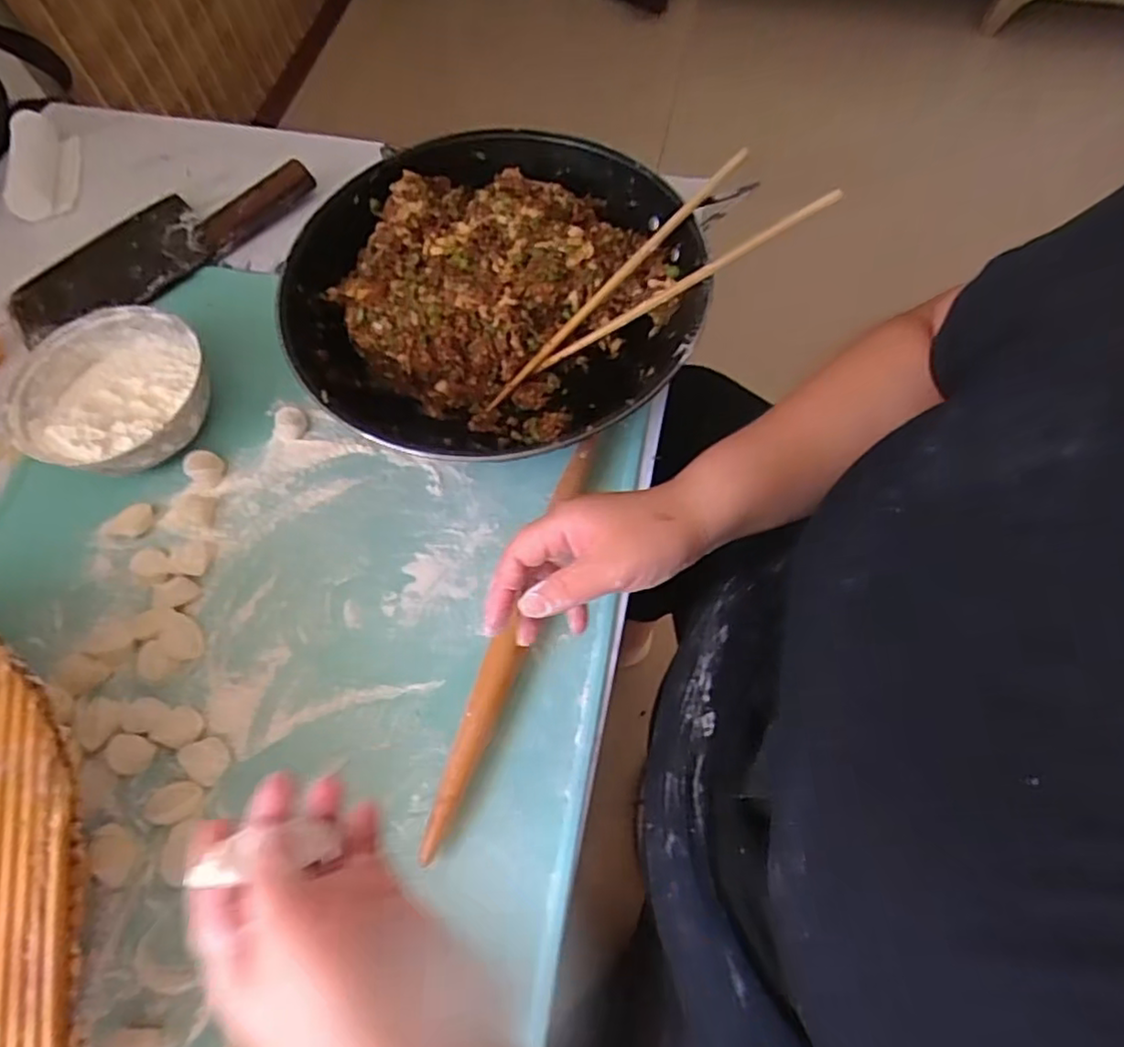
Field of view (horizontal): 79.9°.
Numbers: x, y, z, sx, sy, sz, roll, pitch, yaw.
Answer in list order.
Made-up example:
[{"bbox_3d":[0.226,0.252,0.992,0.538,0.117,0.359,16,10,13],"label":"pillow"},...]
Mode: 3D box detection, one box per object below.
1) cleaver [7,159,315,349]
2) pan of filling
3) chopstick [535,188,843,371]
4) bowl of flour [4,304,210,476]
[{"bbox_3d":[-0.382,-0.270,0.633,0.292,0.034,0.114,-39,69,-16],"label":"cleaver"},{"bbox_3d":[-0.051,-0.166,0.535,0.302,0.096,0.307,-1,65,1],"label":"pan of filling"},{"bbox_3d":[0.082,-0.172,0.489,0.239,0.012,0.011,-24,62,26],"label":"chopstick"},{"bbox_3d":[-0.351,-0.100,0.532,0.141,0.054,0.144,-1,65,1],"label":"bowl of flour"}]

